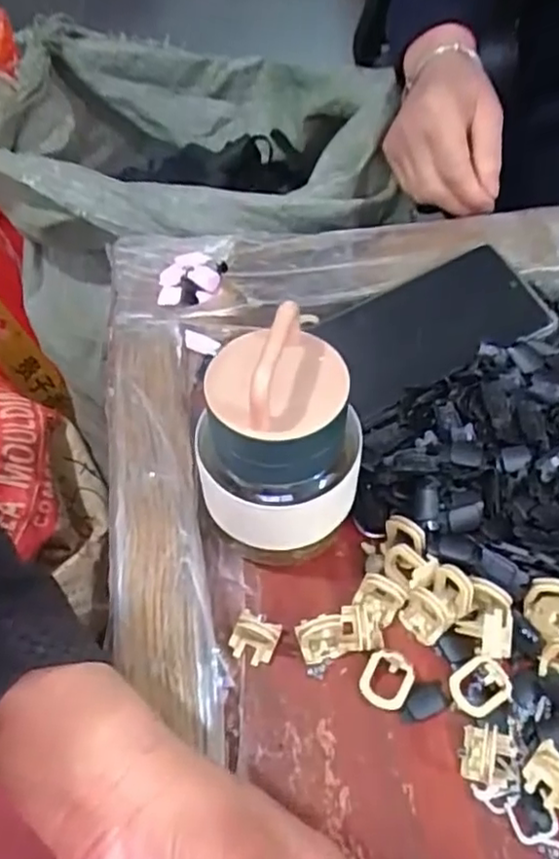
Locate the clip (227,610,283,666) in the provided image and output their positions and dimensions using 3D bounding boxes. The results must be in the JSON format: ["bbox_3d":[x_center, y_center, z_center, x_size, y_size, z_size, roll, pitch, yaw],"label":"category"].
[{"bbox_3d":[-0.013,0.098,0.309,0.022,0.024,0.016,15,54,15],"label":"clip"}]

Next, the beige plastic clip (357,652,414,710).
[{"bbox_3d":[0.049,0.114,0.301,0.022,0.008,0.025,20,81,12],"label":"beige plastic clip"}]

